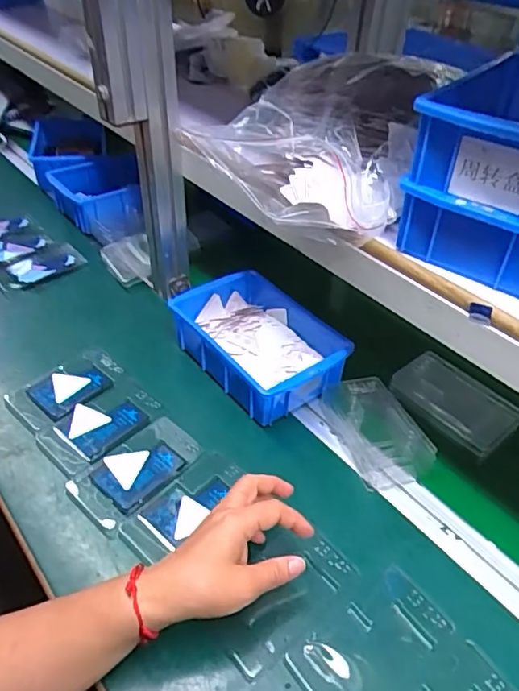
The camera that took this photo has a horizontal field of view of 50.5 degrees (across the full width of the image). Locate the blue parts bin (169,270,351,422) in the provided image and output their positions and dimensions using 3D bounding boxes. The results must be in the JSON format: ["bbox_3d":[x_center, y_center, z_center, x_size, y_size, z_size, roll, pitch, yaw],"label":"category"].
[{"bbox_3d":[0.002,-0.003,0.669,0.138,0.063,0.201,-27,49,-30],"label":"blue parts bin"}]

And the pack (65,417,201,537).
[{"bbox_3d":[-0.124,0.128,0.561,0.073,0.020,0.125,34,49,30],"label":"pack"}]

